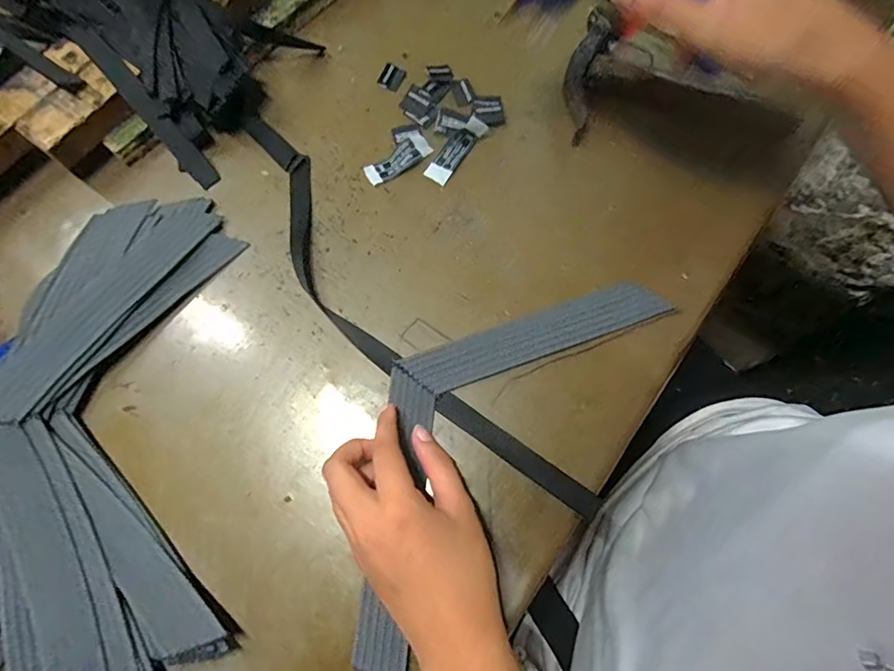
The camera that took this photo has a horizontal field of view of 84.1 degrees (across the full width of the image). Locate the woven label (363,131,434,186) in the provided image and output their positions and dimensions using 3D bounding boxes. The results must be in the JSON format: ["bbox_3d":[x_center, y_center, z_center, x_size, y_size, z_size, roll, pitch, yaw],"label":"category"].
[{"bbox_3d":[-0.039,-0.141,0.398,0.056,0.005,0.022,-39,75,-11],"label":"woven label"}]

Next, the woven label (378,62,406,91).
[{"bbox_3d":[-0.047,-0.223,0.425,0.020,0.004,0.026,24,73,9],"label":"woven label"}]

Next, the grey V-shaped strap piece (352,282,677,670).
[{"bbox_3d":[0.016,0.058,0.332,0.120,0.012,0.304,36,75,12],"label":"grey V-shaped strap piece"}]

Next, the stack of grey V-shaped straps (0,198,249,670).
[{"bbox_3d":[-0.226,0.053,0.324,0.163,0.028,0.313,-8,71,-1],"label":"stack of grey V-shaped straps"}]

